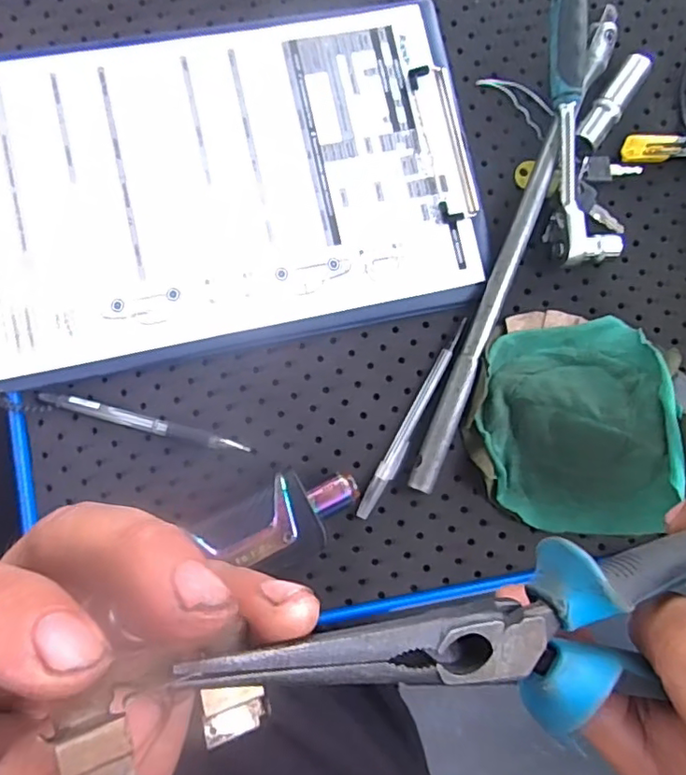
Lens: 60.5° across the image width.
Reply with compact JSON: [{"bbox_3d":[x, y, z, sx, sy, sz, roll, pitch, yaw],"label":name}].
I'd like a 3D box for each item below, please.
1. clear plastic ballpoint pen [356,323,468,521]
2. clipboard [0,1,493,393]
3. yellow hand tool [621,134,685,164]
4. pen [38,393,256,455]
[{"bbox_3d":[0.049,0.021,0.402,0.011,0.009,0.150,30,82,-2],"label":"clear plastic ballpoint pen"},{"bbox_3d":[-0.085,-0.143,0.409,0.356,0.016,0.226,-12,85,-6],"label":"clipboard"},{"bbox_3d":[0.265,-0.179,0.437,0.116,0.014,0.021,-1,84,-5],"label":"yellow hand tool"},{"bbox_3d":[-0.129,0.025,0.388,0.139,0.012,0.010,15,83,-3],"label":"pen"}]

